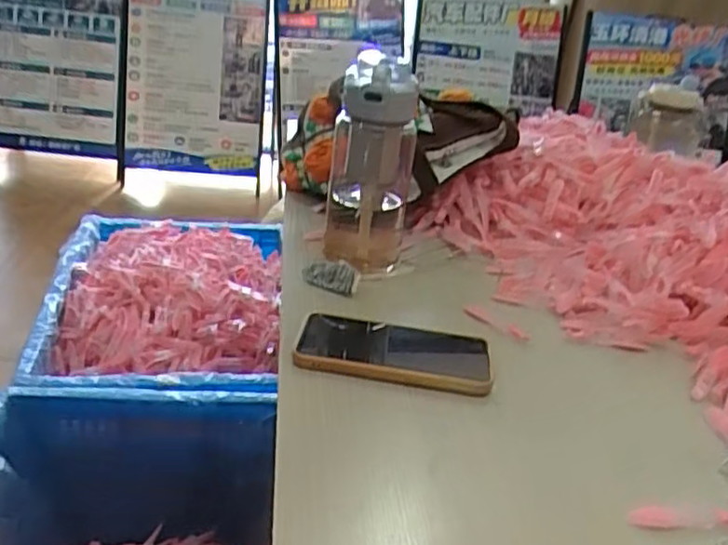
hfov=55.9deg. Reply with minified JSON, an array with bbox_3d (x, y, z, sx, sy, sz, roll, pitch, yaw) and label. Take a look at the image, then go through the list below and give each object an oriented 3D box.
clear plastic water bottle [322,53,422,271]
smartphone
[{"bbox_3d":[0.007,-0.111,0.707,0.082,0.204,0.099,6,26,-1],"label":"clear plastic water bottle"},{"bbox_3d":[0.025,0.064,0.566,0.157,0.010,0.080,10,26,7],"label":"smartphone"}]

